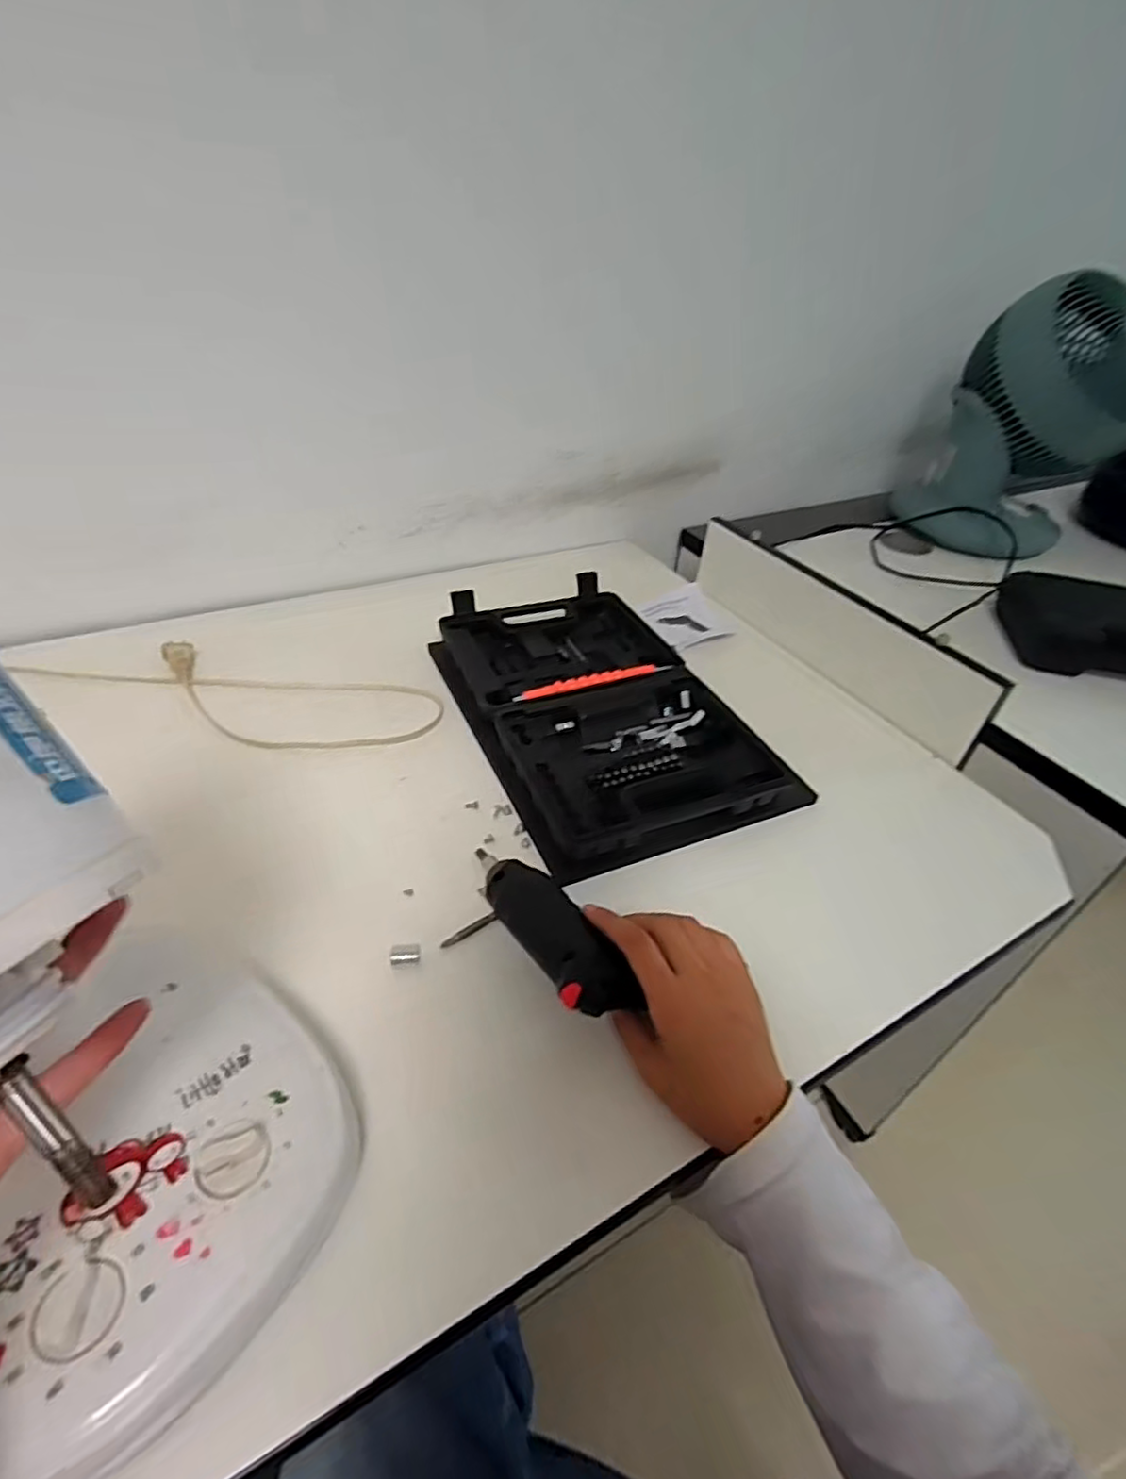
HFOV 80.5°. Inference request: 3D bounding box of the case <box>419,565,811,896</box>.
[{"bbox_3d":[0.036,-0.033,0.630,0.243,0.043,0.351,-12,42,-22],"label":"case"}]

